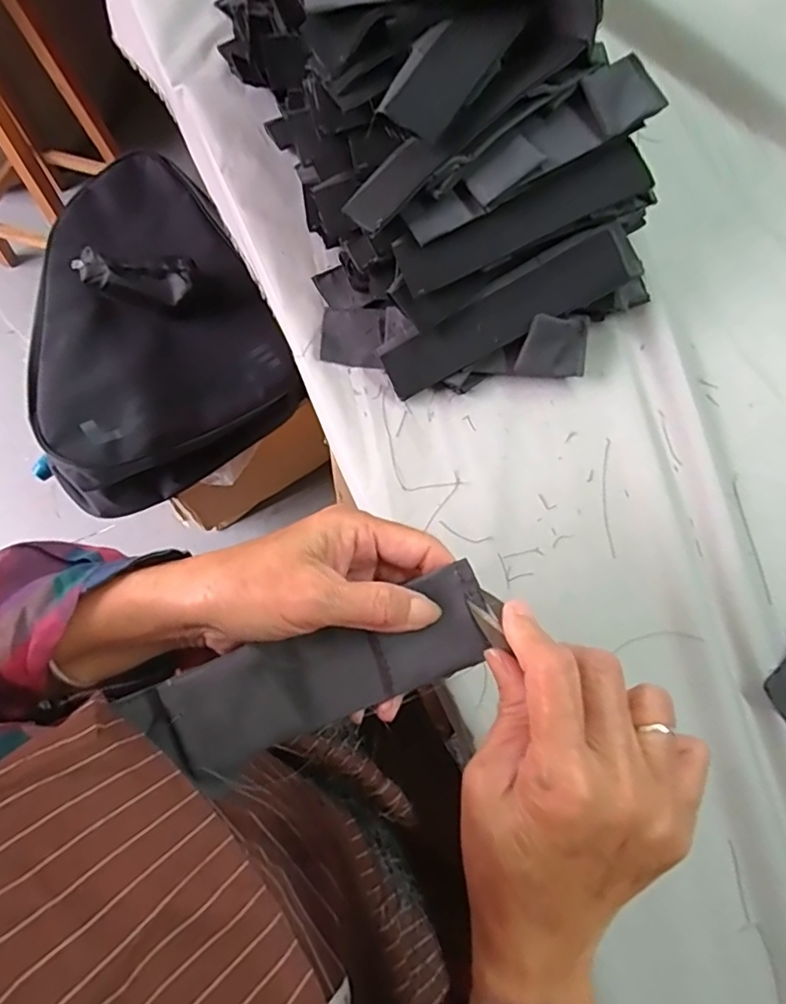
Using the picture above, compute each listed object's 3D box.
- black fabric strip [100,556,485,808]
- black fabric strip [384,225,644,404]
[{"bbox_3d":[-0.036,0.078,0.257,0.166,0.010,0.050,-25,87,-1],"label":"black fabric strip"},{"bbox_3d":[0.085,-0.137,0.415,0.194,0.011,0.040,-28,102,3],"label":"black fabric strip"}]

